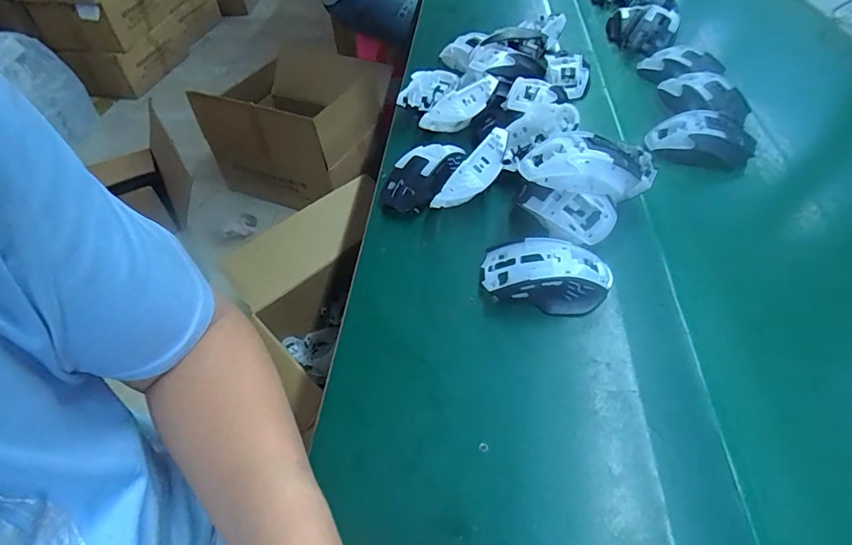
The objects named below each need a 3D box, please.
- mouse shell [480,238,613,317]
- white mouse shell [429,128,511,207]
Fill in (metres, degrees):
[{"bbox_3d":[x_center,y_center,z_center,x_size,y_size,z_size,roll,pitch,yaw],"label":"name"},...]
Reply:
[{"bbox_3d":[0.109,0.001,0.415,0.113,0.034,0.065,4,49,8],"label":"mouse shell"},{"bbox_3d":[0.052,-0.104,0.482,0.103,0.046,0.032,-47,58,-5],"label":"white mouse shell"}]

